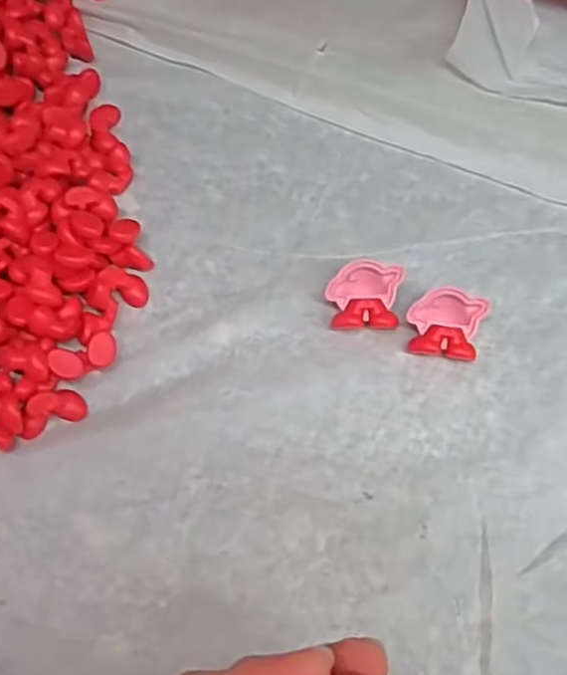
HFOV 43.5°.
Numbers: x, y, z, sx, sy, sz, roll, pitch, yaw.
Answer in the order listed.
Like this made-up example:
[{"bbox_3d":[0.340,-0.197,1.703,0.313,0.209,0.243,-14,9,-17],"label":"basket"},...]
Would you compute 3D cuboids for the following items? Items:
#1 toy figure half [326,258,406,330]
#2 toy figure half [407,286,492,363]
[{"bbox_3d":[0.040,-0.019,0.348,0.035,0.015,0.033,3,69,0],"label":"toy figure half"},{"bbox_3d":[0.078,-0.005,0.343,0.035,0.016,0.033,17,70,5],"label":"toy figure half"}]

